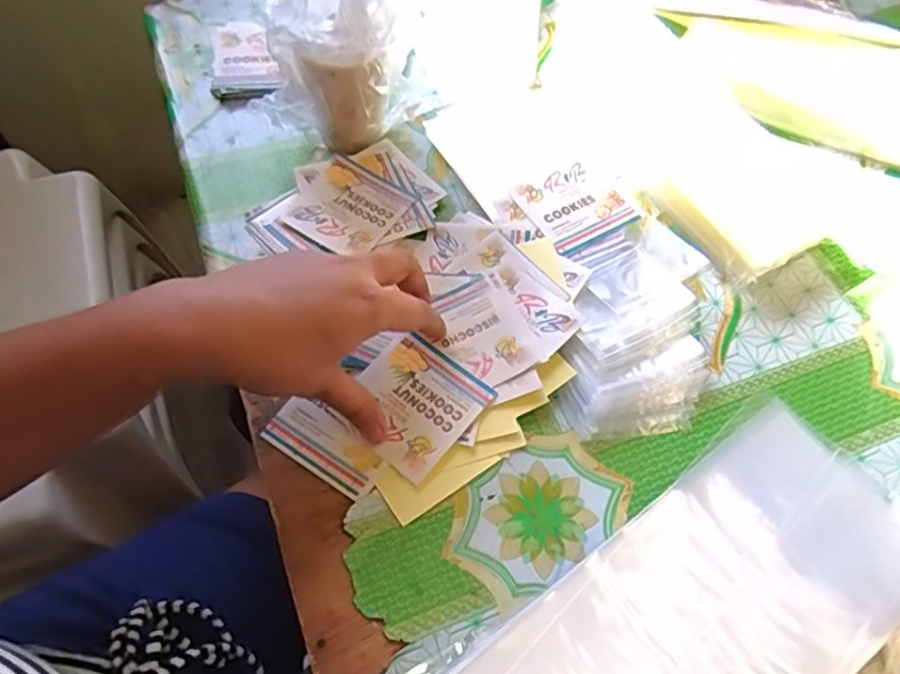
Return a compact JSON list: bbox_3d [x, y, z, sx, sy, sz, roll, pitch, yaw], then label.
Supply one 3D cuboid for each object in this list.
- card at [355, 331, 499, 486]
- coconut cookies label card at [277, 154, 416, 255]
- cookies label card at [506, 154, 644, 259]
[{"bbox_3d":[-0.020,0.037,0.364,0.069,0.004,0.073,39,66,17],"label":"card"},{"bbox_3d":[-0.070,-0.090,0.433,0.068,0.009,0.067,31,64,13],"label":"coconut cookies label card"},{"bbox_3d":[0.093,-0.096,0.441,0.081,0.004,0.068,-25,66,-16],"label":"cookies label card"}]

